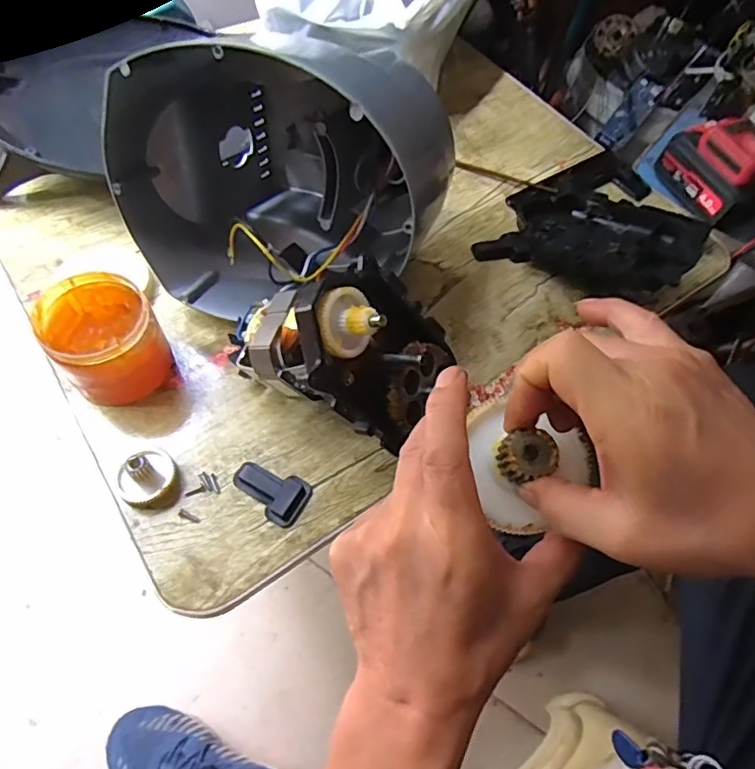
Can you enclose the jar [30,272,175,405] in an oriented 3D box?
[{"bbox_3d":[-0.219,-0.035,0.435,0.083,0.067,0.090,-34,69,-23],"label":"jar"}]

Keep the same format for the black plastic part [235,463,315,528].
[{"bbox_3d":[-0.083,0.081,0.419,0.058,0.011,0.039,32,62,11],"label":"black plastic part"}]

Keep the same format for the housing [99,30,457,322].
[{"bbox_3d":[-0.074,-0.182,0.462,0.248,0.211,0.226,24,61,8],"label":"housing"}]

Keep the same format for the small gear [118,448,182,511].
[{"bbox_3d":[-0.170,0.071,0.400,0.044,0.034,0.039,-39,73,-25],"label":"small gear"}]

